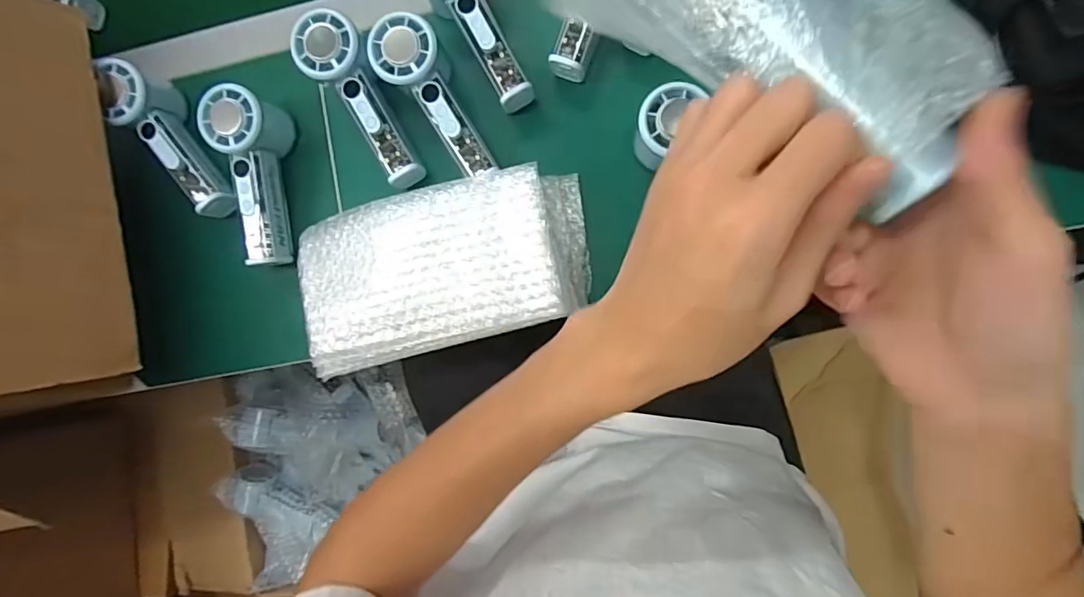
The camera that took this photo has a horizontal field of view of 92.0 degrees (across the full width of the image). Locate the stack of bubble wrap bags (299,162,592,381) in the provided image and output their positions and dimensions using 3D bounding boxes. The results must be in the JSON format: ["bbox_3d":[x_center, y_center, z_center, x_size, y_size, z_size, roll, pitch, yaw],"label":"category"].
[{"bbox_3d":[-0.082,-0.026,0.448,0.241,0.051,0.128,-15,86,7],"label":"stack of bubble wrap bags"}]

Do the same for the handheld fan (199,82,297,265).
[{"bbox_3d":[-0.259,-0.109,0.476,0.052,0.063,0.154,-3,101,8],"label":"handheld fan"}]

